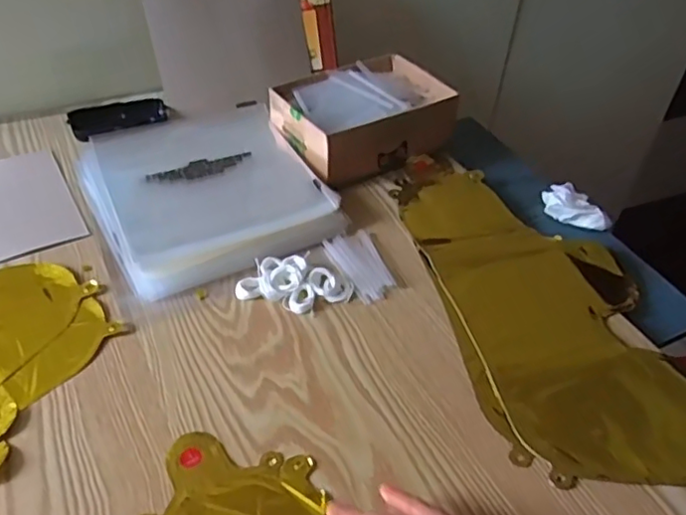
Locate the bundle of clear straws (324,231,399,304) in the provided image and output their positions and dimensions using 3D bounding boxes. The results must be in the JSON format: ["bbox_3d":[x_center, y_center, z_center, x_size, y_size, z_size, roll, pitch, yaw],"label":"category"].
[{"bbox_3d":[0.018,0.008,0.586,0.046,0.007,0.085,-16,47,-19],"label":"bundle of clear straws"}]

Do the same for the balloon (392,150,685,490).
[{"bbox_3d":[0.180,0.028,0.563,0.194,0.013,0.411,-9,45,-13],"label":"balloon"}]

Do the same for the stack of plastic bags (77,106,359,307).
[{"bbox_3d":[-0.149,-0.082,0.646,0.214,0.032,0.256,-20,48,-22],"label":"stack of plastic bags"}]

